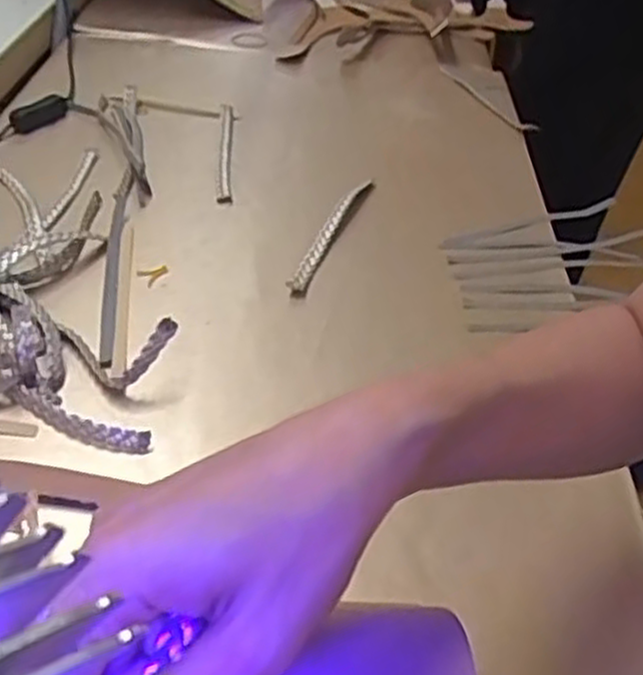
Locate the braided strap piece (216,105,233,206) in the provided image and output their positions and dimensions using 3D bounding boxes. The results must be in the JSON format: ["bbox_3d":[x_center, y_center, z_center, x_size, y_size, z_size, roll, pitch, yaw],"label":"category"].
[{"bbox_3d":[-0.092,-0.179,0.757,0.014,0.007,0.185,1,40,-7],"label":"braided strap piece"}]

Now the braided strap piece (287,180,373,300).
[{"bbox_3d":[0.008,-0.090,0.659,0.015,0.017,0.183,17,40,12],"label":"braided strap piece"}]

